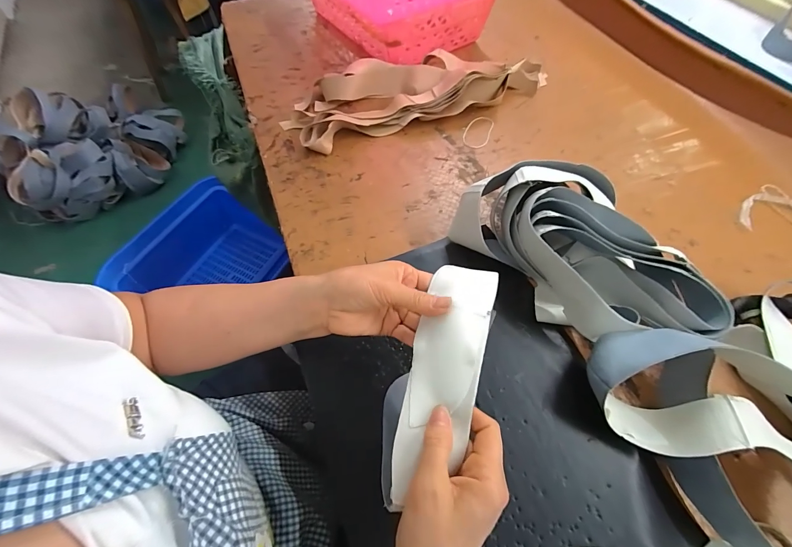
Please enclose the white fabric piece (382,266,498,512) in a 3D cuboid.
[{"bbox_3d":[0.040,0.080,0.293,0.068,0.036,0.213,10,65,22],"label":"white fabric piece"}]

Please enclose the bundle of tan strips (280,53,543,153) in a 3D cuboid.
[{"bbox_3d":[0.046,-0.369,0.659,0.540,0.060,0.178,-19,63,-12],"label":"bundle of tan strips"}]

